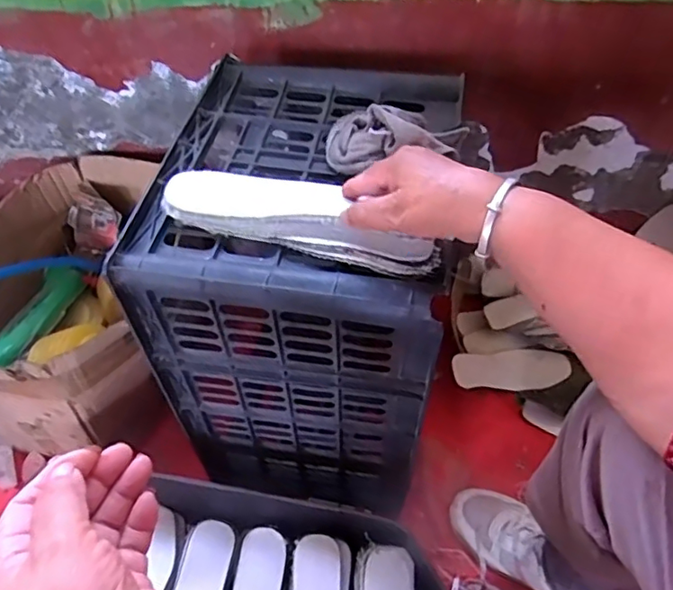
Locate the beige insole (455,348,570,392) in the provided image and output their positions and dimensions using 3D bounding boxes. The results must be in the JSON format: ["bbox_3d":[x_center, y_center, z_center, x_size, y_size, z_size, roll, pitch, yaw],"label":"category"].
[{"bbox_3d":[0.272,0.117,0.875,0.188,0.017,0.060,-2,80,-9],"label":"beige insole"}]

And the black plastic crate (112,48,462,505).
[{"bbox_3d":[-0.023,0.017,0.694,0.264,0.443,0.311,7,51,8],"label":"black plastic crate"}]

